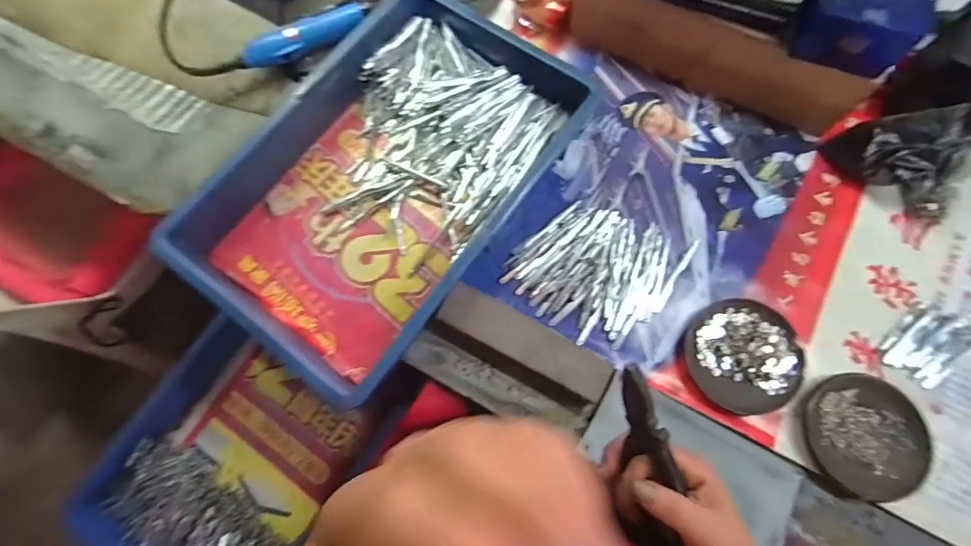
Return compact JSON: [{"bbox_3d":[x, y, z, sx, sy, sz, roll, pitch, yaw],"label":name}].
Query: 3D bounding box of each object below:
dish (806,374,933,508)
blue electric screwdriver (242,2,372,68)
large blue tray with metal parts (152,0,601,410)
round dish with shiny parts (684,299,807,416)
[{"bbox_3d":[0.371,0.159,0.449,0.111,0.011,0.111,11,73,6],"label":"dish"},{"bbox_3d":[-0.233,-0.310,0.609,0.174,0.034,0.041,-27,73,-6],"label":"blue electric screwdriver"},{"bbox_3d":[-0.106,-0.106,0.525,0.269,0.079,0.421,34,77,12],"label":"large blue tray with metal parts"},{"bbox_3d":[0.267,0.083,0.475,0.116,0.015,0.114,-1,72,2],"label":"round dish with shiny parts"}]

